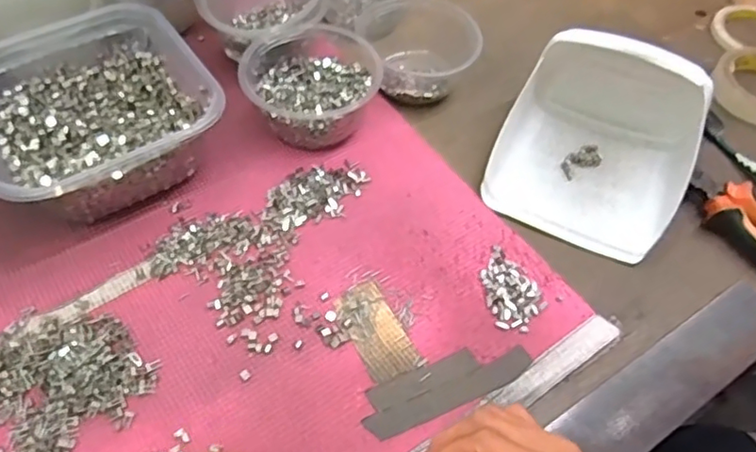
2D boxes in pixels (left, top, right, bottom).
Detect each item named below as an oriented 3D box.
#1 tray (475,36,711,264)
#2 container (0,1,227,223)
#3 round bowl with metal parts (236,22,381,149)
[{"bbox_3d":[0.192,-0.085,0.507,0.158,0.080,0.188,23,56,14],"label":"tray"},{"bbox_3d":[-0.233,-0.096,0.488,0.171,0.071,0.180,-29,60,-22],"label":"container"},{"bbox_3d":[-0.057,-0.126,0.530,0.112,0.057,0.115,1,54,-2],"label":"round bowl with metal parts"}]

